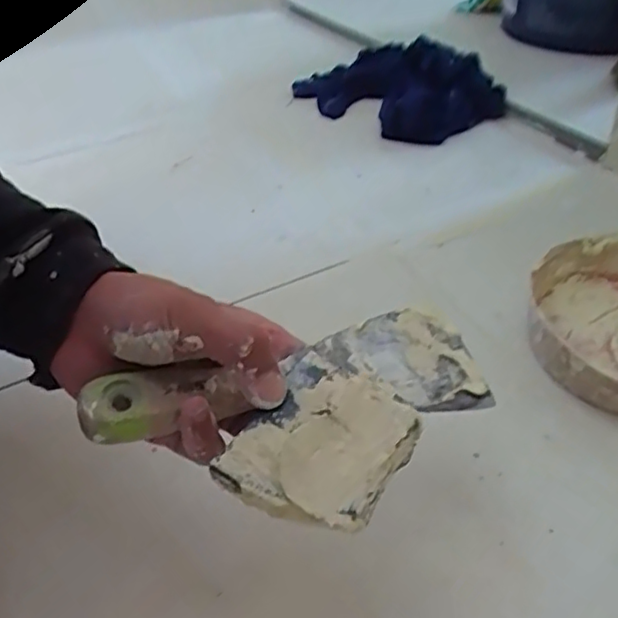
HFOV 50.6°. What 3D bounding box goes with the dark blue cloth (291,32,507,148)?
[{"bbox_3d":[0.111,-0.305,0.885,0.153,0.097,0.267,-20,45,-32],"label":"dark blue cloth"}]

